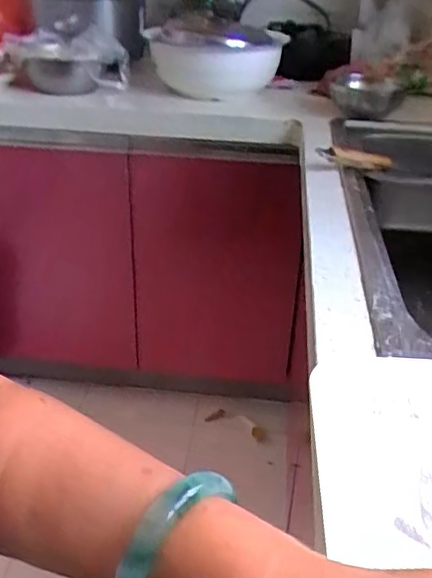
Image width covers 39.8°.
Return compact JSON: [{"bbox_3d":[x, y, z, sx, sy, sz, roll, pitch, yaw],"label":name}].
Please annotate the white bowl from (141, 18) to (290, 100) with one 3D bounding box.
[{"bbox_3d":[-0.008,-0.424,1.090,0.242,0.119,0.249,1,30,-2],"label":"white bowl"}]

